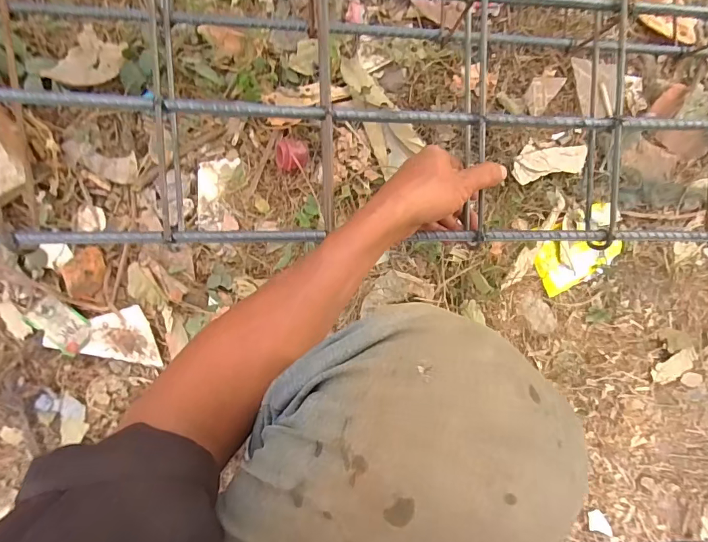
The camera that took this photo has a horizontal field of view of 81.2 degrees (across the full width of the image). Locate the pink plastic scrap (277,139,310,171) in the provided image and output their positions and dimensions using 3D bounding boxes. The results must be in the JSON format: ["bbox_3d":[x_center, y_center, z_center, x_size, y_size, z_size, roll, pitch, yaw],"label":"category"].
[{"bbox_3d":[-0.079,-0.149,0.540,0.047,0.032,0.041,2,89,-6],"label":"pink plastic scrap"}]

